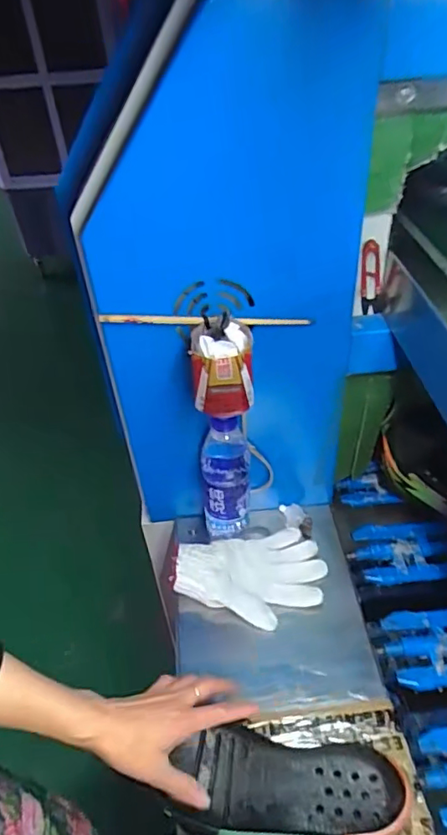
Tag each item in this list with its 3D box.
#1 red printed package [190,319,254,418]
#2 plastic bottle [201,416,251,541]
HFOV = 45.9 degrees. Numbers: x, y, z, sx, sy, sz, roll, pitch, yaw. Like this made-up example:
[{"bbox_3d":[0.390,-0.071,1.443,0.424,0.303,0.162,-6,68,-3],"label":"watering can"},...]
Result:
[{"bbox_3d":[0.000,-0.053,0.578,0.062,0.086,0.064,-1,41,5],"label":"red printed package"},{"bbox_3d":[0.001,0.078,0.708,0.066,0.209,0.062,-4,41,2],"label":"plastic bottle"}]

